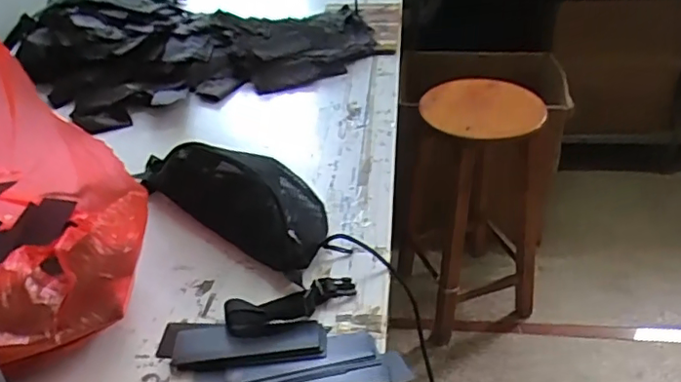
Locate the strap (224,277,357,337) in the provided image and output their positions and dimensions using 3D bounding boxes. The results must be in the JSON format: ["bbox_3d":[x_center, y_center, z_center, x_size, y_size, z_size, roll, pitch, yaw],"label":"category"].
[{"bbox_3d":[-0.052,0.125,0.619,0.144,0.024,0.053,-16,37,-16],"label":"strap"}]

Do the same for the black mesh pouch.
[{"bbox_3d":[-0.135,-0.007,0.761,0.315,0.087,0.131,23,44,32],"label":"black mesh pouch"}]

